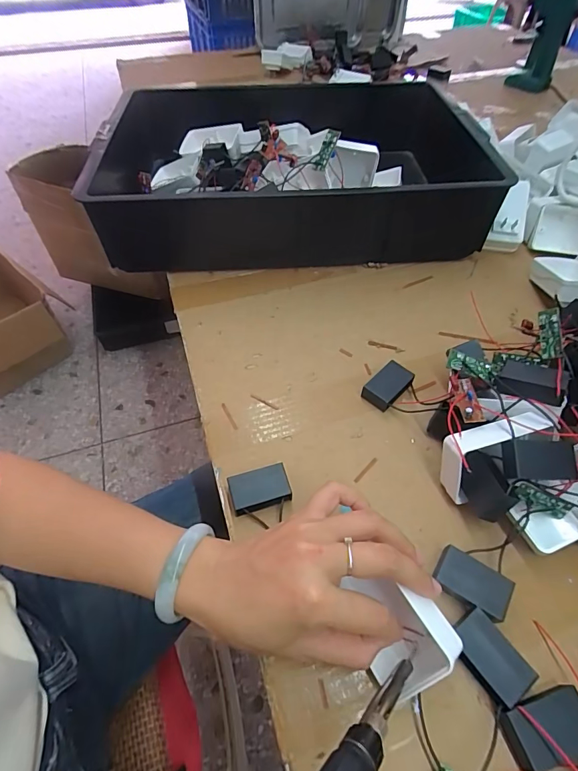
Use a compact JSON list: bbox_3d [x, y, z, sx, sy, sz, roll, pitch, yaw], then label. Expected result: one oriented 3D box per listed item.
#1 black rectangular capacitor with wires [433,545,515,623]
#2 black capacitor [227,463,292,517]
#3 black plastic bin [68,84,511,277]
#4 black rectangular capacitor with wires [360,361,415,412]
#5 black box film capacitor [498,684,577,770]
[{"bbox_3d":[0.130,0.143,0.286,0.049,0.016,0.030,27,58,19],"label":"black rectangular capacitor with wires"},{"bbox_3d":[-0.024,0.087,0.329,0.047,0.017,0.031,-14,54,-10],"label":"black capacitor"},{"bbox_3d":[0.025,-0.315,0.569,0.535,0.123,0.346,-3,53,-2],"label":"black plastic bin"},{"bbox_3d":[0.098,0.001,0.395,0.032,0.018,0.048,34,61,23],"label":"black rectangular capacitor with wires"},{"bbox_3d":[0.157,0.205,0.238,0.049,0.021,0.030,-13,54,-9],"label":"black box film capacitor"}]

